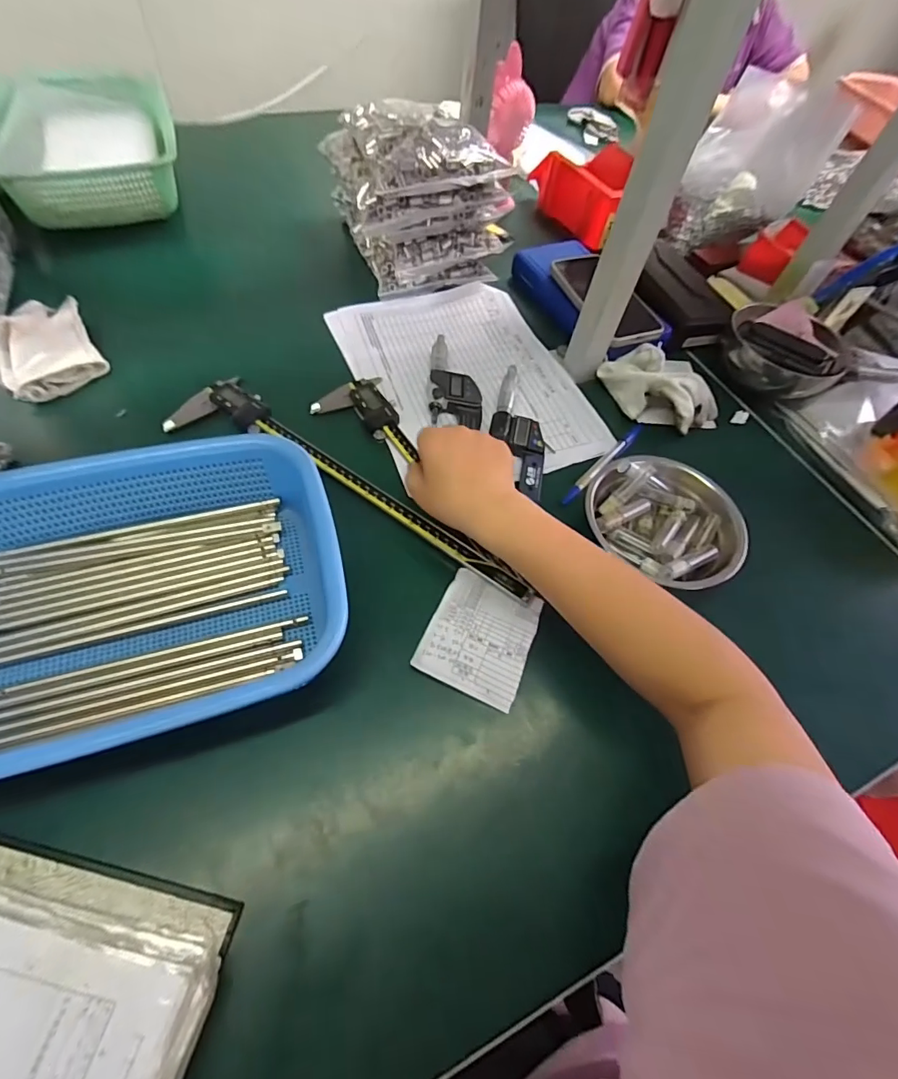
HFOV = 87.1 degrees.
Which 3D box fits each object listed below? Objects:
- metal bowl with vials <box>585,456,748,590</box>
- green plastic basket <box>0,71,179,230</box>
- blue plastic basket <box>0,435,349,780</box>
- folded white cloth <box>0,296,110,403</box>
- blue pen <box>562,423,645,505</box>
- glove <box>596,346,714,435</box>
[{"bbox_3d":[0.178,-0.010,0.404,0.129,0.058,0.114,30,61,13],"label":"metal bowl with vials"},{"bbox_3d":[-0.482,-0.519,0.634,0.210,0.072,0.259,-15,61,-13],"label":"green plastic basket"},{"bbox_3d":[-0.222,0.034,0.329,0.284,0.077,0.205,-15,61,-13],"label":"blue plastic basket"},{"bbox_3d":[-0.414,-0.198,0.486,0.082,0.032,0.120,-30,66,-20],"label":"folded white cloth"},{"bbox_3d":[0.156,-0.078,0.468,0.012,0.010,0.150,39,64,17],"label":"blue pen"},{"bbox_3d":[0.226,-0.163,0.508,0.132,0.049,0.085,27,61,11],"label":"glove"}]

